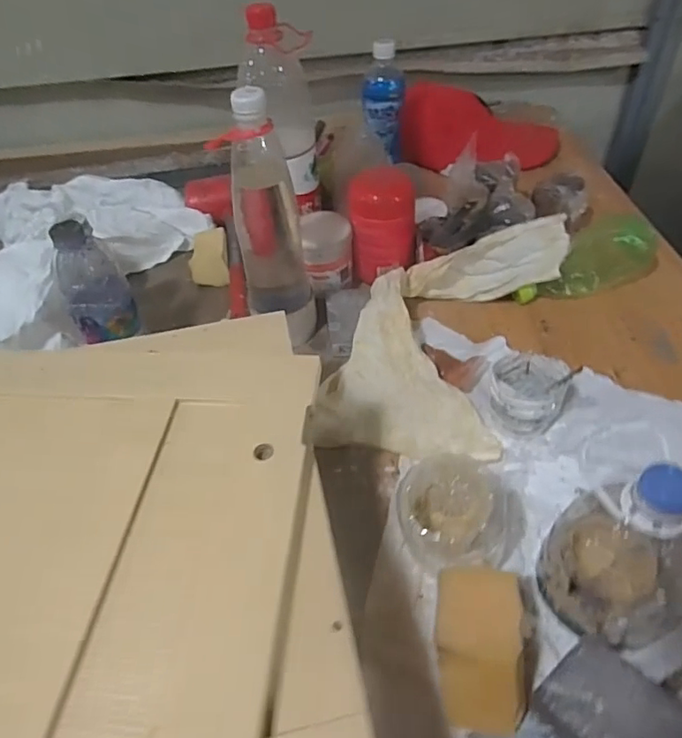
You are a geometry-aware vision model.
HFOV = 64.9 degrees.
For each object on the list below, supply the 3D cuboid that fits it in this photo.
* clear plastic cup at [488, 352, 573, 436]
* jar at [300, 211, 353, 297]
[{"bbox_3d":[0.188,0.026,0.547,0.068,0.071,0.067,-2,47,3],"label":"clear plastic cup"},{"bbox_3d":[-0.016,-0.153,0.698,0.065,0.085,0.074,-6,47,-1],"label":"jar"}]

